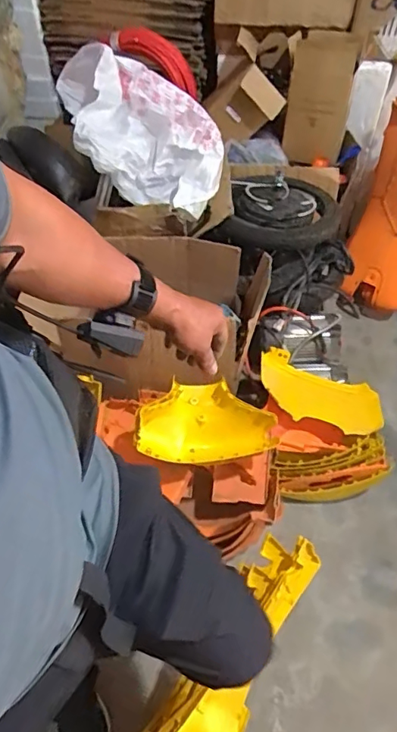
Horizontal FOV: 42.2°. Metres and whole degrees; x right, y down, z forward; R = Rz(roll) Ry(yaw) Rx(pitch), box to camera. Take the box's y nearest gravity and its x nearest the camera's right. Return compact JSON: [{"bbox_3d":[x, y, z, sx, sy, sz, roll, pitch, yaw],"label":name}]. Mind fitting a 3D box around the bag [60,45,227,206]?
[{"bbox_3d":[-0.154,-0.644,1.404,0.419,0.282,0.342,-6,52,-5],"label":"bag"}]

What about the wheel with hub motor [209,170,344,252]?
[{"bbox_3d":[0.248,-0.463,1.536,0.330,0.105,0.300,16,53,12],"label":"wheel with hub motor"}]

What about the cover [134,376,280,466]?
[{"bbox_3d":[0.015,0.110,1.143,0.295,0.101,0.190,-2,51,-2],"label":"cover"}]

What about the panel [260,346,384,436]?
[{"bbox_3d":[0.321,0.076,1.362,0.334,0.072,0.190,17,53,14],"label":"panel"}]

